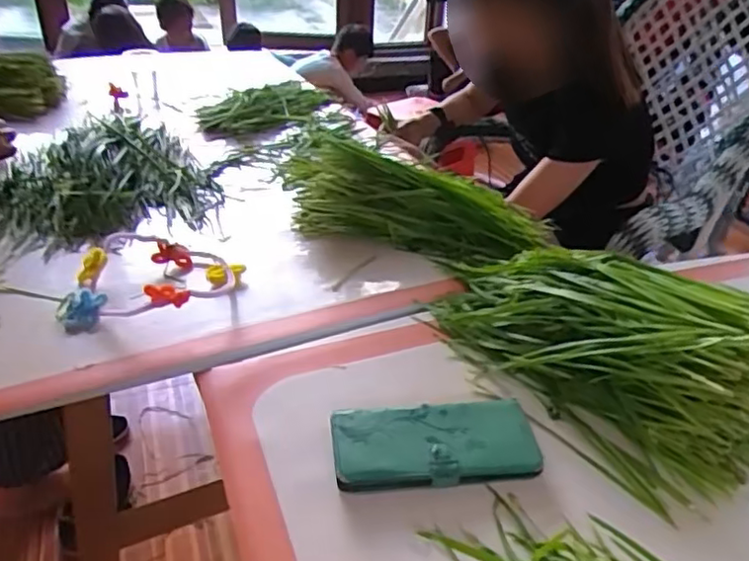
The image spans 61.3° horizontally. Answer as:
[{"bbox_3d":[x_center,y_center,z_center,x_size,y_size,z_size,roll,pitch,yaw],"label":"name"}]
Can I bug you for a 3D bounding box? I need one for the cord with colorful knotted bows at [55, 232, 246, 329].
[{"bbox_3d":[-0.240,-0.006,0.685,0.180,0.048,0.153,3,32,1],"label":"cord with colorful knotted bows"}]

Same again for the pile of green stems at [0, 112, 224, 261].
[{"bbox_3d":[-0.380,-0.136,0.860,0.304,0.069,0.311,-13,36,-24],"label":"pile of green stems"}]

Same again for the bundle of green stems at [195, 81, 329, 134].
[{"bbox_3d":[-0.188,-0.338,1.197,0.154,0.045,0.325,20,36,25],"label":"bundle of green stems"}]

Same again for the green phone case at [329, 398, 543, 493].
[{"bbox_3d":[0.047,0.131,0.510,0.158,0.019,0.076,-2,32,-8],"label":"green phone case"}]

